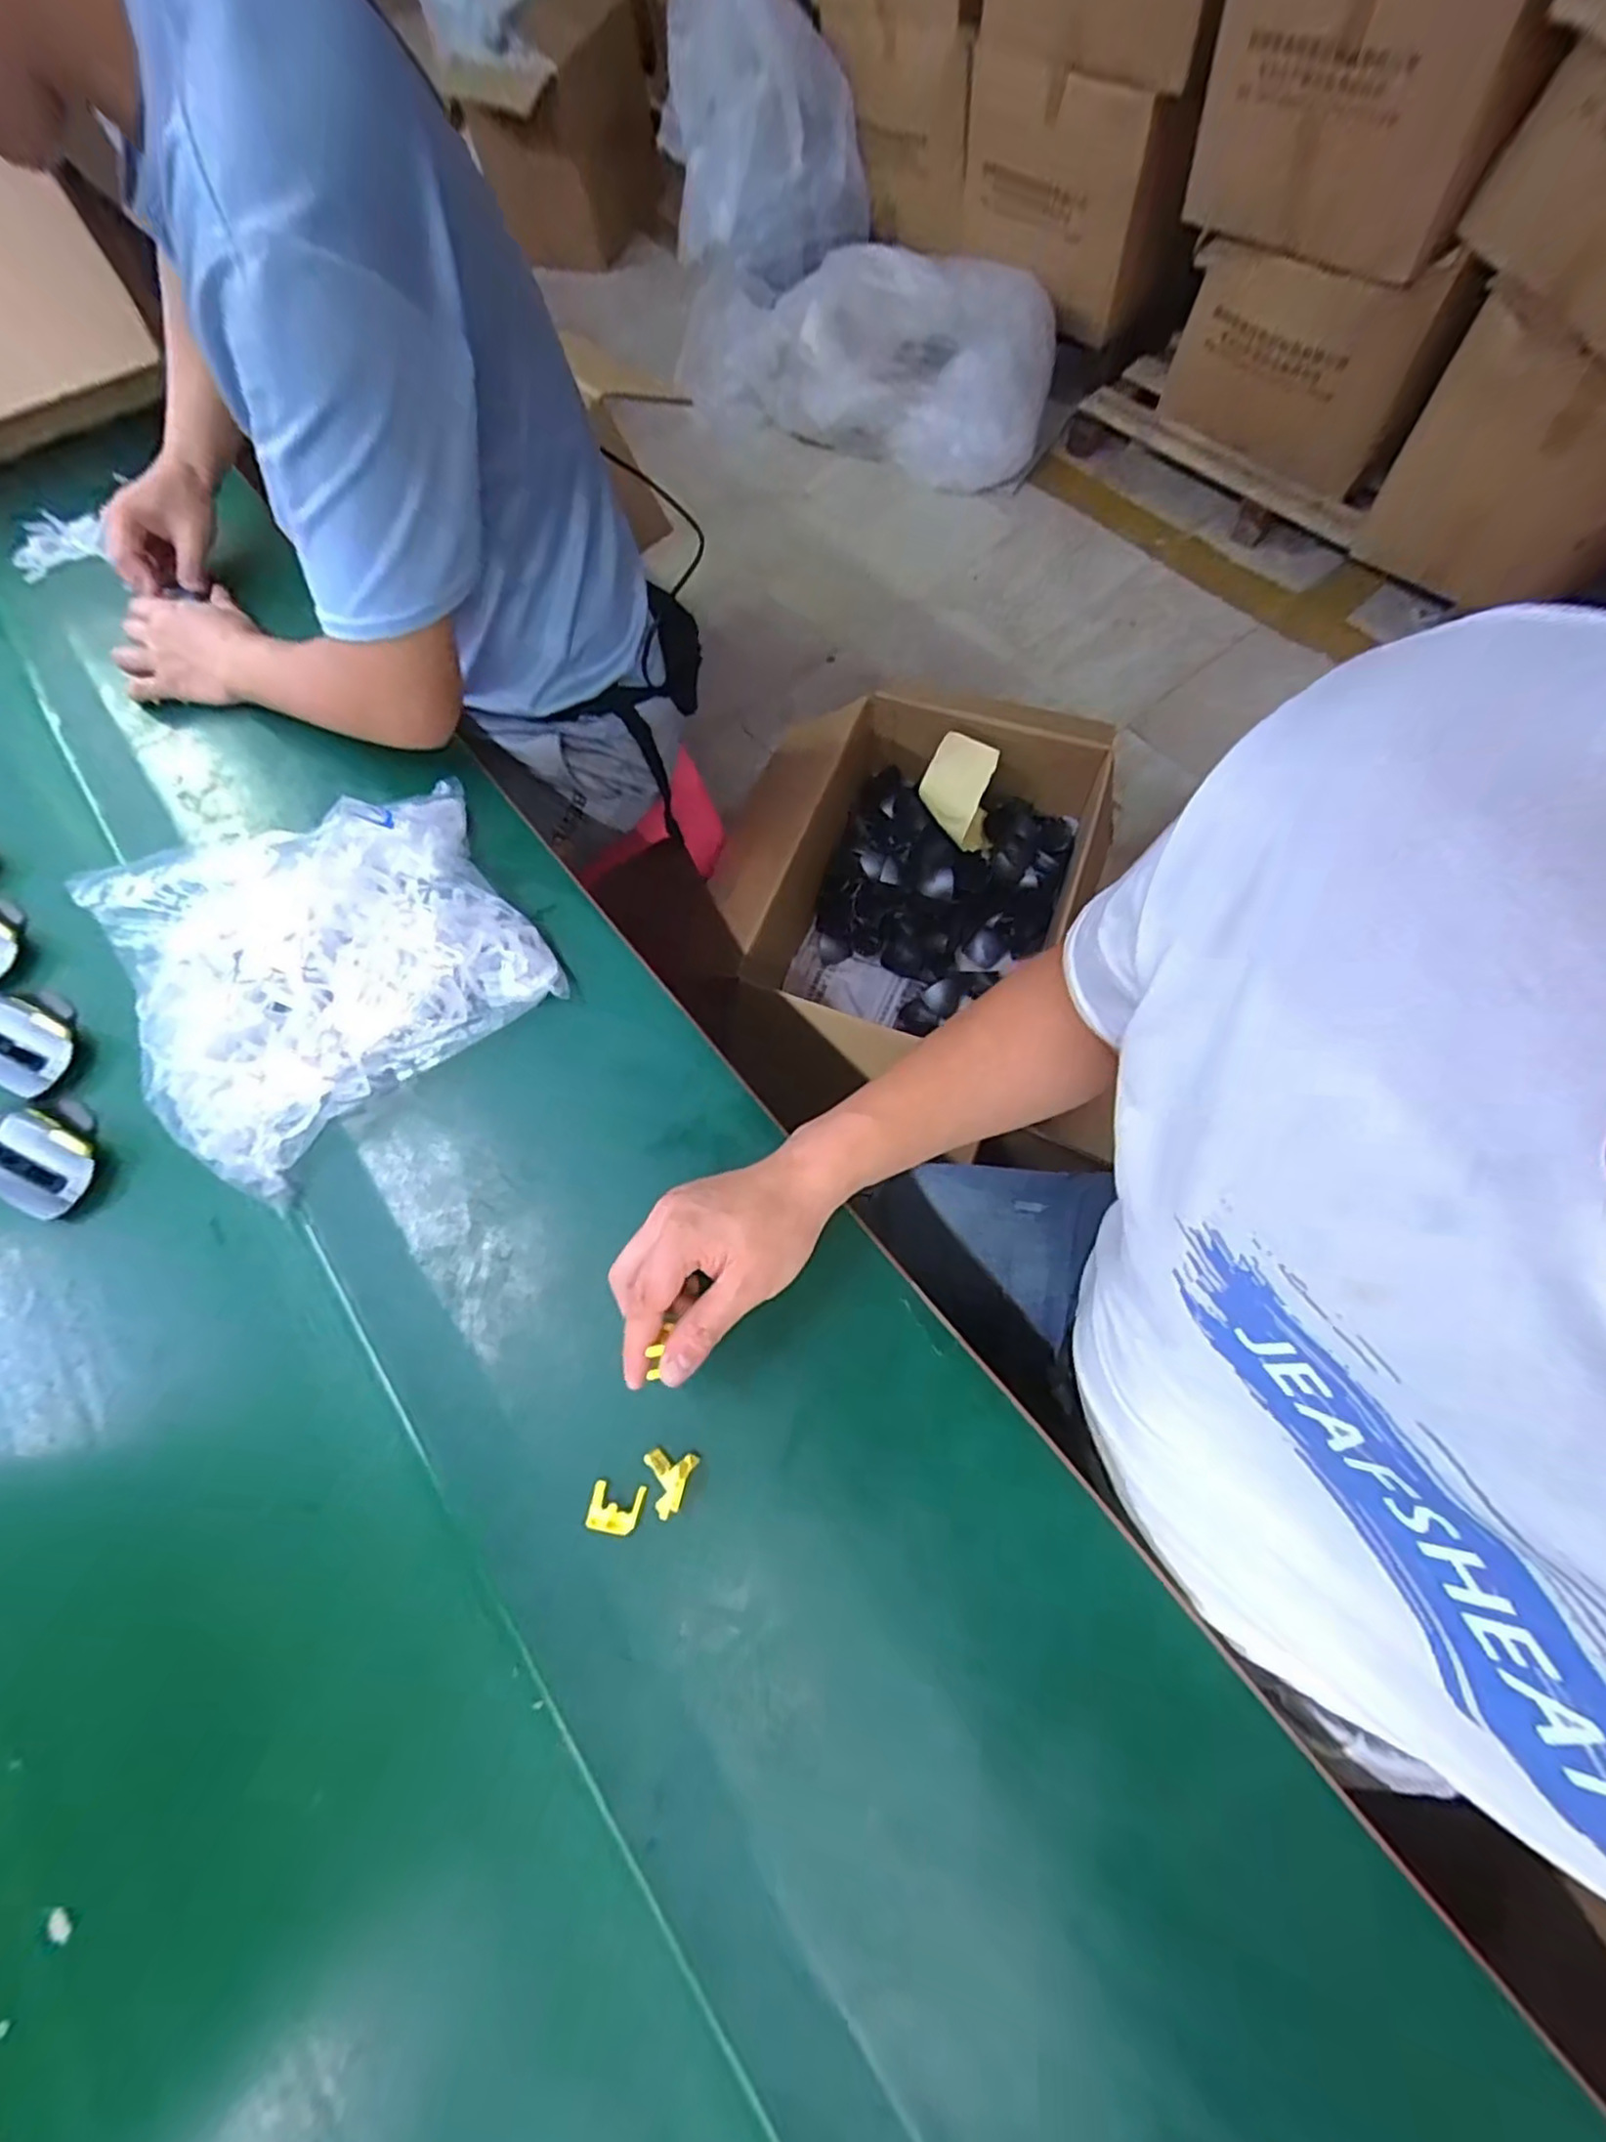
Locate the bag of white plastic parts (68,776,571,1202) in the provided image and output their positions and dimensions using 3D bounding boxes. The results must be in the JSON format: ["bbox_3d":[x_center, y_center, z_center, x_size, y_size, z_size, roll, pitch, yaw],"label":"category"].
[{"bbox_3d":[-0.376,-0.091,0.572,0.302,0.053,0.304,-32,70,-8],"label":"bag of white plastic parts"}]

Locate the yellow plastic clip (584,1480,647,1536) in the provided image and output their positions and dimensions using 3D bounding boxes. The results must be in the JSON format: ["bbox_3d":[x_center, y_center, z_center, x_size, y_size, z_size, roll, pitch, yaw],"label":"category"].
[{"bbox_3d":[-0.110,0.258,0.431,0.030,0.010,0.025,9,69,8],"label":"yellow plastic clip"}]

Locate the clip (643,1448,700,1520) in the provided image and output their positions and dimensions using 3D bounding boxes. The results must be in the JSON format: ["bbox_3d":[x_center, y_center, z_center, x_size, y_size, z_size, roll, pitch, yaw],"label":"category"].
[{"bbox_3d":[-0.081,0.245,0.434,0.030,0.015,0.034,9,69,8],"label":"clip"}]

